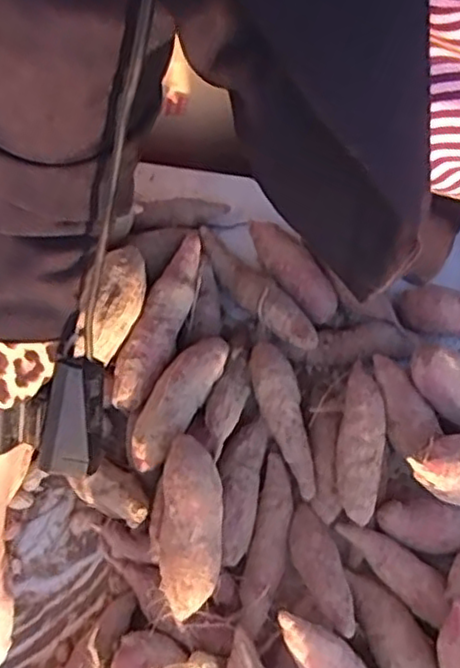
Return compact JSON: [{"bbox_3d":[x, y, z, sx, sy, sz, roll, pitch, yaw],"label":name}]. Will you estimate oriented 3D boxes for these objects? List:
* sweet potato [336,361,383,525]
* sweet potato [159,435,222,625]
[{"bbox_3d":[0.100,0.083,0.521,0.031,0.032,0.117,8,69,5],"label":"sweet potato"},{"bbox_3d":[-0.028,0.137,0.490,0.043,0.045,0.121,0,68,2],"label":"sweet potato"}]

